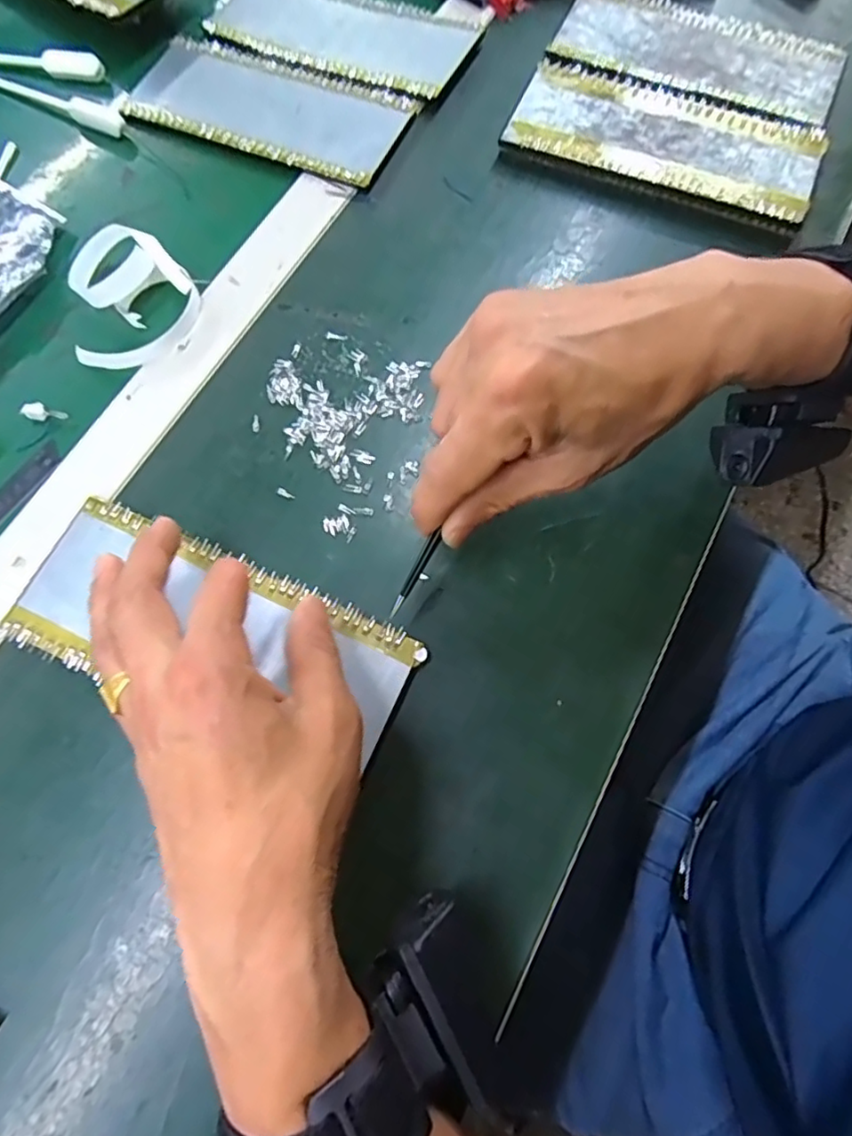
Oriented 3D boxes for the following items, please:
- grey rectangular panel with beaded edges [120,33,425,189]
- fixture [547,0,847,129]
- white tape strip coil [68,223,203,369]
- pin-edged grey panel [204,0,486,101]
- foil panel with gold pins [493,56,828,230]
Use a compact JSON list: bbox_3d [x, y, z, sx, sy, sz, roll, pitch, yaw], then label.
[{"bbox_3d":[-0.113,-0.328,0.429,0.198,0.009,0.089,22,74,8],"label":"grey rectangular panel with beaded edges"},{"bbox_3d":[0.196,-0.376,0.439,0.198,0.007,0.095,24,74,8],"label":"fixture"},{"bbox_3d":[-0.183,-0.165,0.368,0.080,0.017,0.084,0,72,1],"label":"white tape strip coil"},{"bbox_3d":[-0.064,-0.404,0.453,0.198,0.010,0.091,26,75,9],"label":"pin-edged grey panel"},{"bbox_3d":[0.159,-0.287,0.404,0.197,0.010,0.093,22,74,8],"label":"foil panel with gold pins"}]

